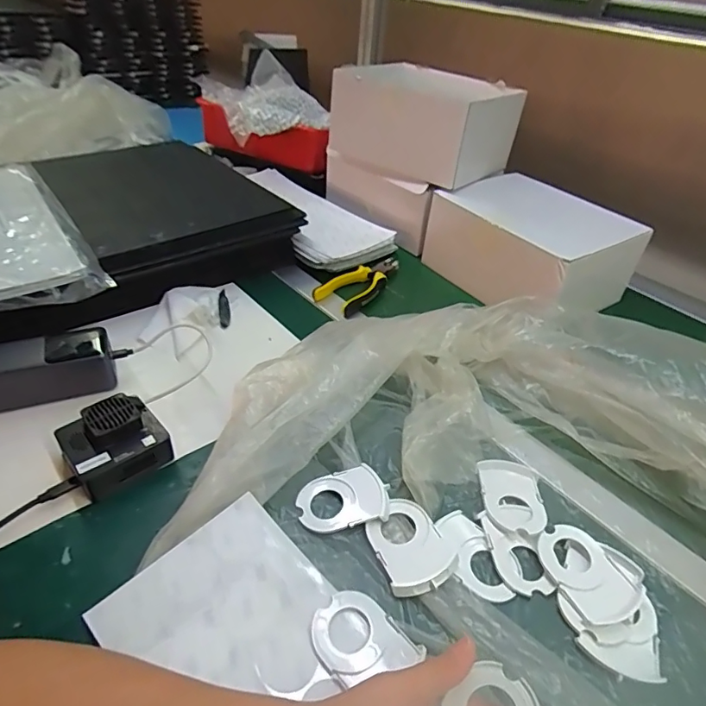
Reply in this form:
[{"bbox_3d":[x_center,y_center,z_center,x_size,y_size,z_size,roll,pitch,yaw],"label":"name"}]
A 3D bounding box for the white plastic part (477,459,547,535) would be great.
[{"bbox_3d":[0.145,0.130,0.451,0.053,0.007,0.076,5,39,-1],"label":"white plastic part"}]

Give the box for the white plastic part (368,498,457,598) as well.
[{"bbox_3d":[0.044,0.156,0.403,0.055,0.014,0.075,-15,43,-23],"label":"white plastic part"}]

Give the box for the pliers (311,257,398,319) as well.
[{"bbox_3d":[0.009,-0.105,0.721,0.065,0.017,0.170,23,42,20],"label":"pliers"}]

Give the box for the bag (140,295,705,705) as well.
[{"bbox_3d":[0.181,0.141,0.375,0.500,0.104,0.610,-25,48,-32],"label":"bag"}]

